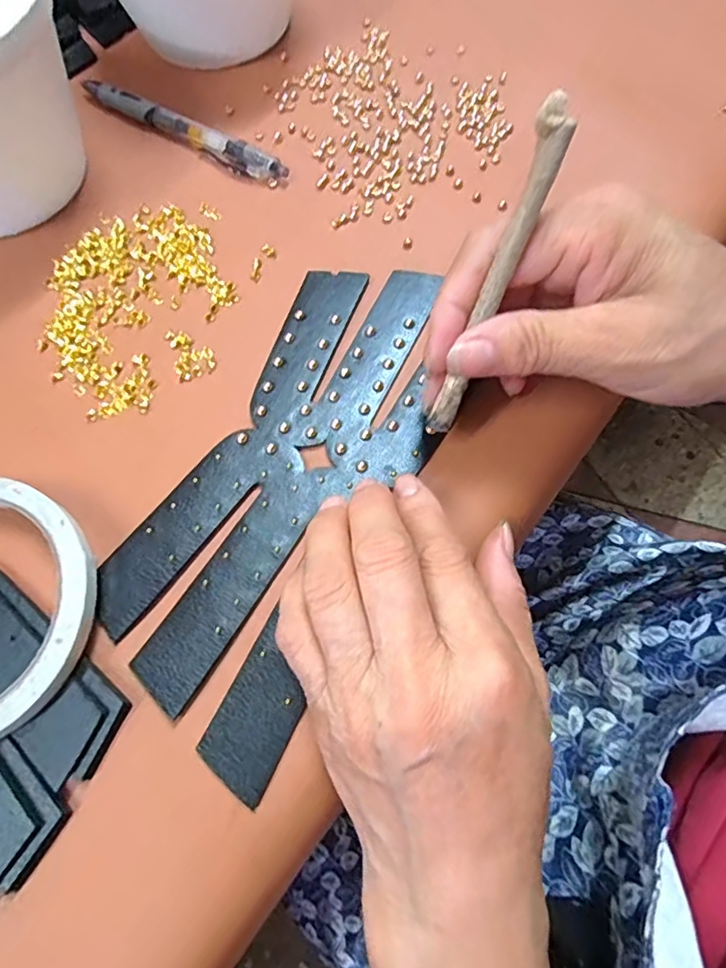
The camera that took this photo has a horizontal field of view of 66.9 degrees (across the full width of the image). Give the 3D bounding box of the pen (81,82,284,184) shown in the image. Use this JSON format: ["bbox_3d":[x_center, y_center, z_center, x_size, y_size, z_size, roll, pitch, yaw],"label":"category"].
[{"bbox_3d":[-0.099,-0.192,0.296,0.135,0.009,0.014,31,72,12],"label":"pen"}]

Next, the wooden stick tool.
[{"bbox_3d":[0.041,-0.061,0.175,0.010,0.103,0.005,26,35,11],"label":"wooden stick tool"}]

